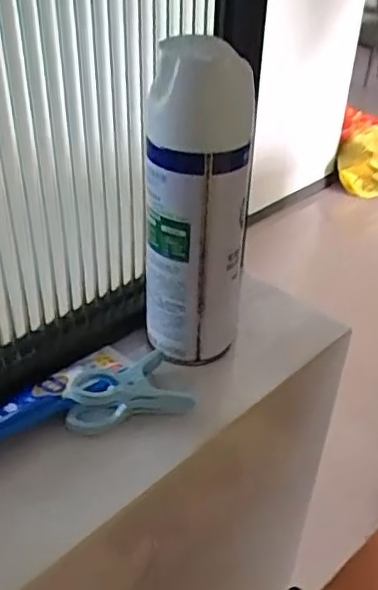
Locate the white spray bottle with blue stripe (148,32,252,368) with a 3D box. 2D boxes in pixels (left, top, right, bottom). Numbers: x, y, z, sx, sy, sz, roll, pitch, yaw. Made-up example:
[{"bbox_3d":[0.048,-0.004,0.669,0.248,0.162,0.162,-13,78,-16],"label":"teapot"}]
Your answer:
[{"bbox_3d":[0.005,-0.061,0.420,0.063,0.198,0.080,4,36,0],"label":"white spray bottle with blue stripe"}]

